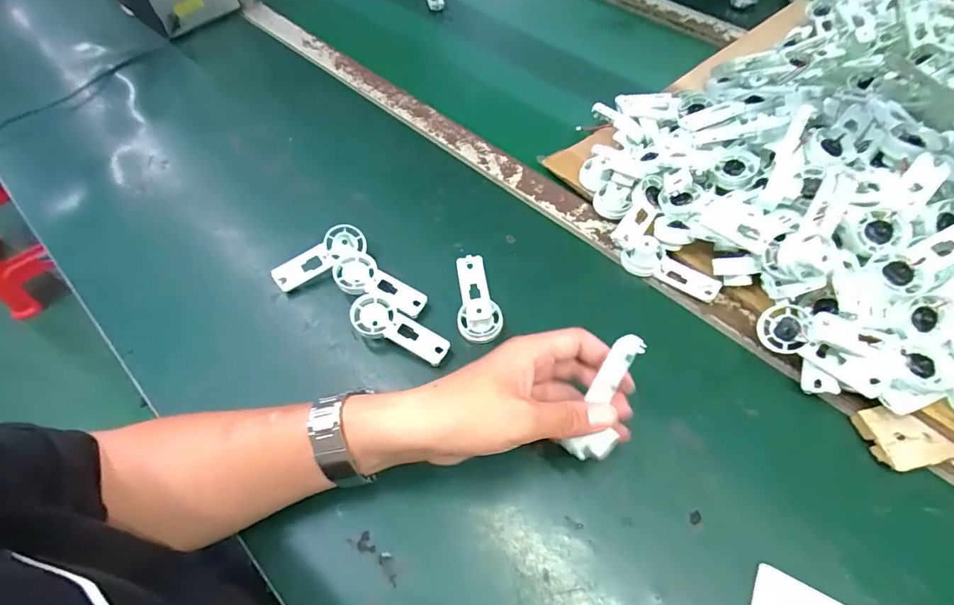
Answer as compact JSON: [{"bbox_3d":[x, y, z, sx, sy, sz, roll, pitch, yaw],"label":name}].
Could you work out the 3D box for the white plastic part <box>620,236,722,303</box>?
[{"bbox_3d":[0.186,-0.034,0.454,0.091,0.024,0.032,26,64,18],"label":"white plastic part"}]

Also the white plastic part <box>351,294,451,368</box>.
[{"bbox_3d":[-0.071,0.026,0.424,0.093,0.019,0.038,31,66,20],"label":"white plastic part"}]

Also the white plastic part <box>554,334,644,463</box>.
[{"bbox_3d":[0.082,0.065,0.313,0.034,0.019,0.094,14,101,12],"label":"white plastic part"}]

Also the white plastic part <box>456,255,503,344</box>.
[{"bbox_3d":[0.001,-0.007,0.447,0.039,0.027,0.094,-4,59,2],"label":"white plastic part"}]

